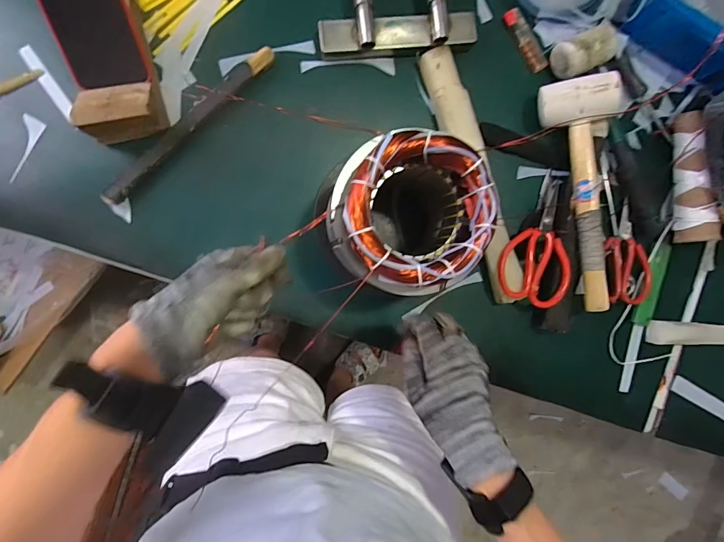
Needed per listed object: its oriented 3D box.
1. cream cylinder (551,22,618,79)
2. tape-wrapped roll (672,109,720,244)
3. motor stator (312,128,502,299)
[{"bbox_3d":[0.290,-0.286,0.530,0.083,0.041,0.048,-25,94,-5],"label":"cream cylinder"},{"bbox_3d":[0.440,-0.123,0.548,0.049,0.037,0.176,-15,93,-7],"label":"tape-wrapped roll"},{"bbox_3d":[0.037,-0.053,0.446,0.138,0.196,0.135,0,92,-6],"label":"motor stator"}]

